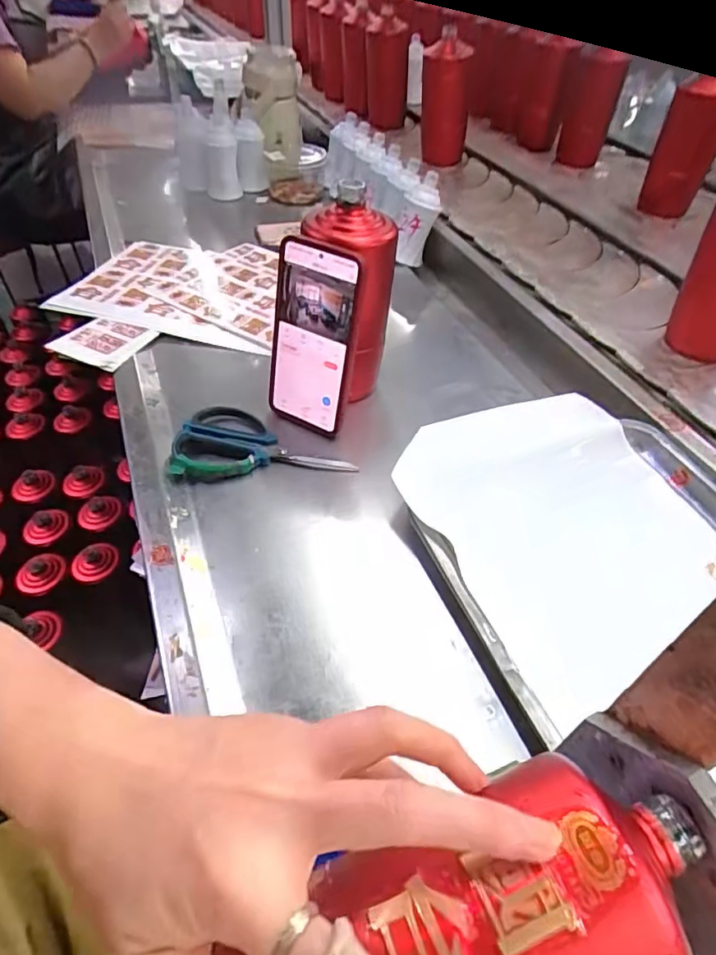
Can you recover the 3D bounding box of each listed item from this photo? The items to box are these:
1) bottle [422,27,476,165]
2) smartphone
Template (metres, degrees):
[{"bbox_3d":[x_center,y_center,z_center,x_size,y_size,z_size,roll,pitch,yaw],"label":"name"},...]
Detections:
[{"bbox_3d":[0.162,-0.706,1.038,0.091,0.194,0.095,6,47,5],"label":"bottle"},{"bbox_3d":[-0.044,-0.122,0.501,0.083,0.165,0.013,26,36,21],"label":"smartphone"}]

